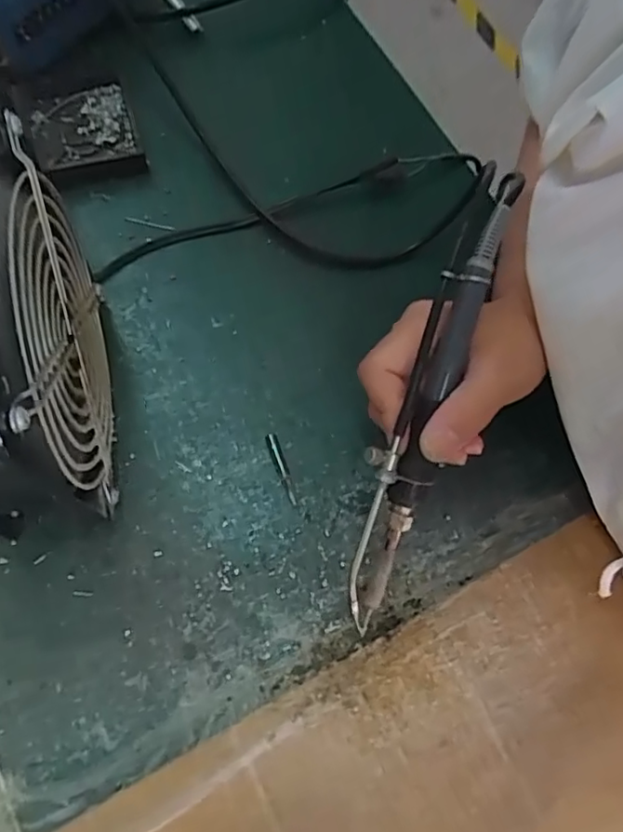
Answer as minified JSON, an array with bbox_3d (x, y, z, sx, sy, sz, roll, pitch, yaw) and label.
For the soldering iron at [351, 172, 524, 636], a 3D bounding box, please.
[{"bbox_3d":[0.051,-0.004,0.282,0.026,0.022,0.218,18,95,7],"label":"soldering iron"}]

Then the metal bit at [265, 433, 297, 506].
[{"bbox_3d":[-0.017,0.029,0.332,0.007,0.008,0.040,-17,73,-9],"label":"metal bit"}]

